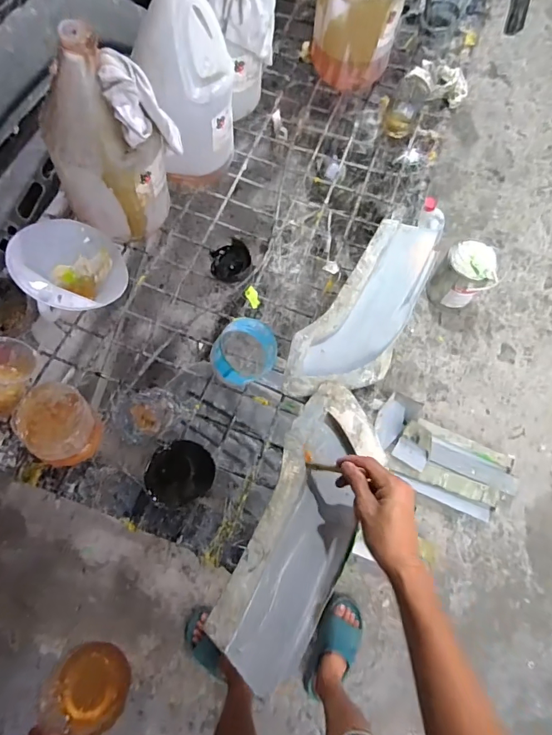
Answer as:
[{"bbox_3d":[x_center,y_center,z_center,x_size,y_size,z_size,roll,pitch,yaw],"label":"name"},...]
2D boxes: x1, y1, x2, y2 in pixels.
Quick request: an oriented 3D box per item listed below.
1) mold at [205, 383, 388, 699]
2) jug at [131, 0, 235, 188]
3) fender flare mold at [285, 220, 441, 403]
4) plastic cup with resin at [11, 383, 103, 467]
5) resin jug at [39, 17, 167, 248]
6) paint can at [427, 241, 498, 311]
[{"bbox_3d":[0.039,0.196,0.547,0.120,0.042,0.358,20,67,7],"label":"mold"},{"bbox_3d":[-0.131,-0.403,0.650,0.127,0.281,0.141,2,72,0],"label":"jug"},{"bbox_3d":[0.147,-0.085,0.682,0.142,0.058,0.359,30,74,8],"label":"fender flare mold"},{"bbox_3d":[-0.277,0.073,0.544,0.087,0.067,0.097,-24,74,-8],"label":"plastic cup with resin"},{"bbox_3d":[-0.240,-0.296,0.594,0.116,0.261,0.139,40,76,11],"label":"resin jug"},{"bbox_3d":[0.638,-0.299,1.457,0.178,0.235,0.138,25,74,7],"label":"paint can"}]

